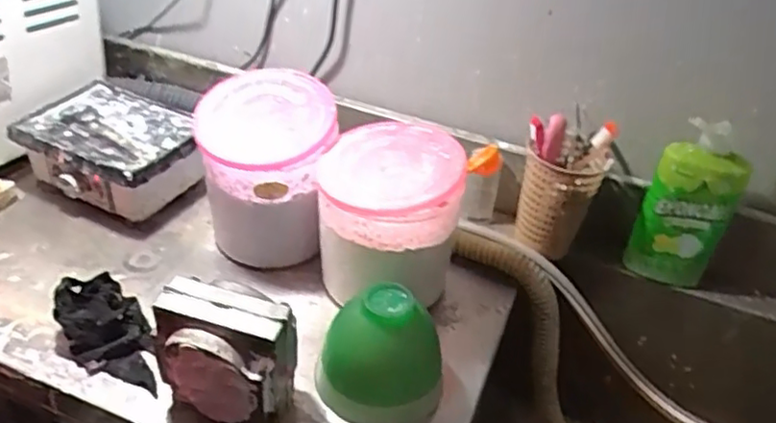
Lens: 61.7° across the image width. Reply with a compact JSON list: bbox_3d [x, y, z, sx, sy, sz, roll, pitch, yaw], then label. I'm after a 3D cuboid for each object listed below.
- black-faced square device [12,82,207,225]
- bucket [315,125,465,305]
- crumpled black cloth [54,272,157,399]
[{"bbox_3d":[-0.351,-0.083,0.868,0.213,0.083,0.176,21,39,19],"label":"black-faced square device"},{"bbox_3d":[-0.001,0.005,0.719,0.147,0.168,0.128,5,36,-2],"label":"bucket"},{"bbox_3d":[-0.281,0.122,0.653,0.080,0.055,0.134,-16,42,-28],"label":"crumpled black cloth"}]

